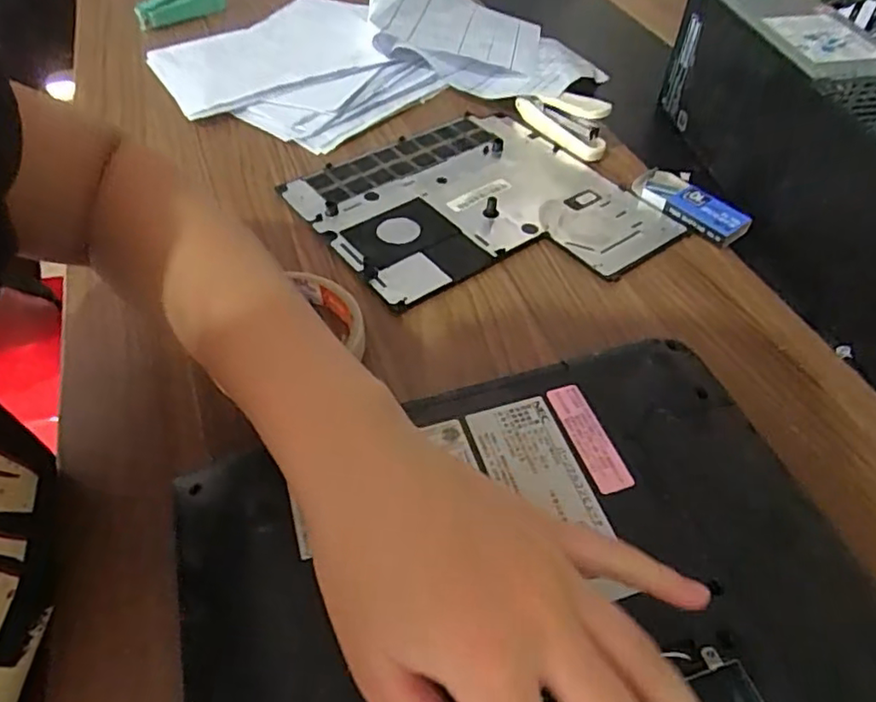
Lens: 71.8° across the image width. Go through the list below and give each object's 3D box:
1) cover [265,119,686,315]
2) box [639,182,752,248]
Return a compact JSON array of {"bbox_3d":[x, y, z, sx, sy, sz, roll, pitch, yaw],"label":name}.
[{"bbox_3d":[0.025,-0.107,0.439,0.205,0.006,0.215,-28,56,-22],"label":"cover"},{"bbox_3d":[0.181,-0.102,0.433,0.031,0.014,0.074,-35,58,-26],"label":"box"}]

